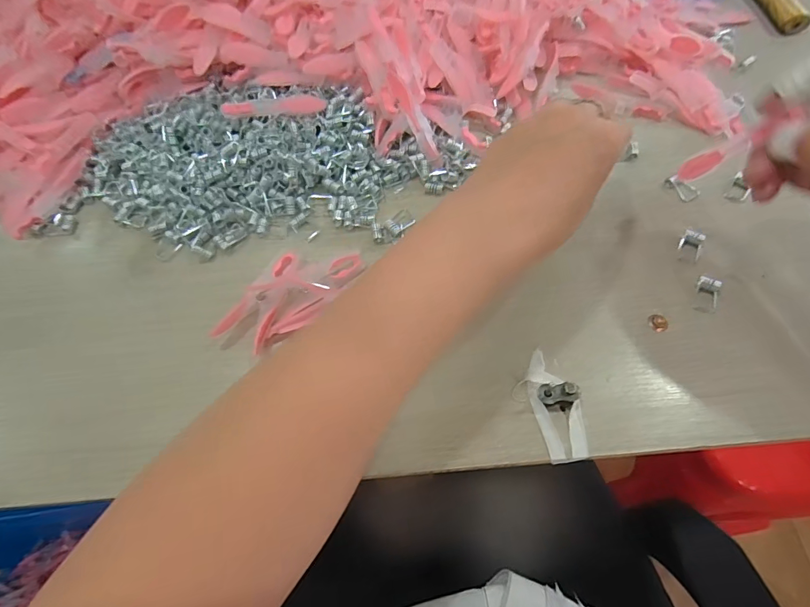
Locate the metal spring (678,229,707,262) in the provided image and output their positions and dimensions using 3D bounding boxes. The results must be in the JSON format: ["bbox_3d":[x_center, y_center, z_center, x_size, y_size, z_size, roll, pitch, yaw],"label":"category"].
[{"bbox_3d":[0.196,-0.041,0.292,0.014,0.007,0.019,28,68,16],"label":"metal spring"}]

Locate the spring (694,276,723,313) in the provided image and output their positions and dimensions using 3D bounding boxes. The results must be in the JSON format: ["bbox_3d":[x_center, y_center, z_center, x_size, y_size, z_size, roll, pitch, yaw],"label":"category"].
[{"bbox_3d":[0.194,-0.006,0.273,0.014,0.011,0.021,13,65,10],"label":"spring"}]

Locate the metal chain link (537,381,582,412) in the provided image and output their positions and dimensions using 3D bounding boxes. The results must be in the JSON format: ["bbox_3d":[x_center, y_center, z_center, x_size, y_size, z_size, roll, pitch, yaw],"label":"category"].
[{"bbox_3d":[0.089,0.054,0.247,0.022,0.014,0.013,-4,63,2],"label":"metal chain link"}]

